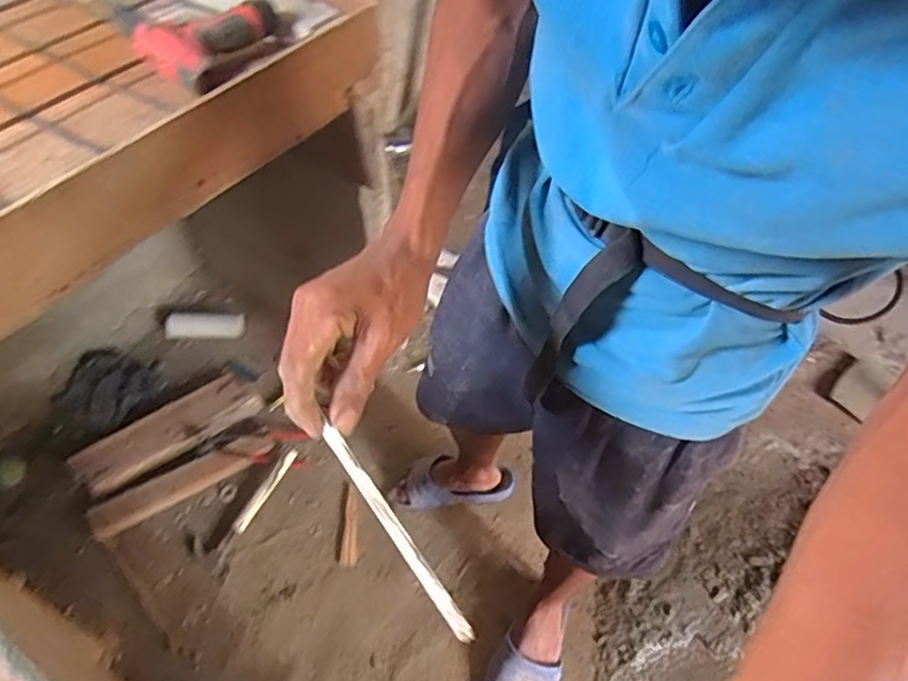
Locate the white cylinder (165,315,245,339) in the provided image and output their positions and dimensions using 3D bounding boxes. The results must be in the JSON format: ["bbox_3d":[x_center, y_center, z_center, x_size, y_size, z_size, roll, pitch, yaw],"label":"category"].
[{"bbox_3d":[-0.628,-0.036,1.543,0.185,0.049,0.064,-2,51,-20],"label":"white cylinder"}]

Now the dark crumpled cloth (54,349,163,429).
[{"bbox_3d":[-0.819,0.096,1.432,0.237,0.035,0.193,25,55,18],"label":"dark crumpled cloth"}]

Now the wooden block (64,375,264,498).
[{"bbox_3d":[-0.636,0.195,1.362,0.377,0.045,0.140,-31,58,-24],"label":"wooden block"}]

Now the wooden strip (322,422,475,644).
[{"bbox_3d":[-0.036,0.108,0.356,0.009,0.007,0.148,-30,63,-22],"label":"wooden strip"}]

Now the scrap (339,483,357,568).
[{"bbox_3d":[-0.215,0.379,1.261,0.030,0.012,0.172,-1,51,-2],"label":"scrap"}]

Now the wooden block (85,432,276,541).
[{"bbox_3d":[-0.572,0.295,1.294,0.374,0.038,0.067,-27,56,-21],"label":"wooden block"}]

